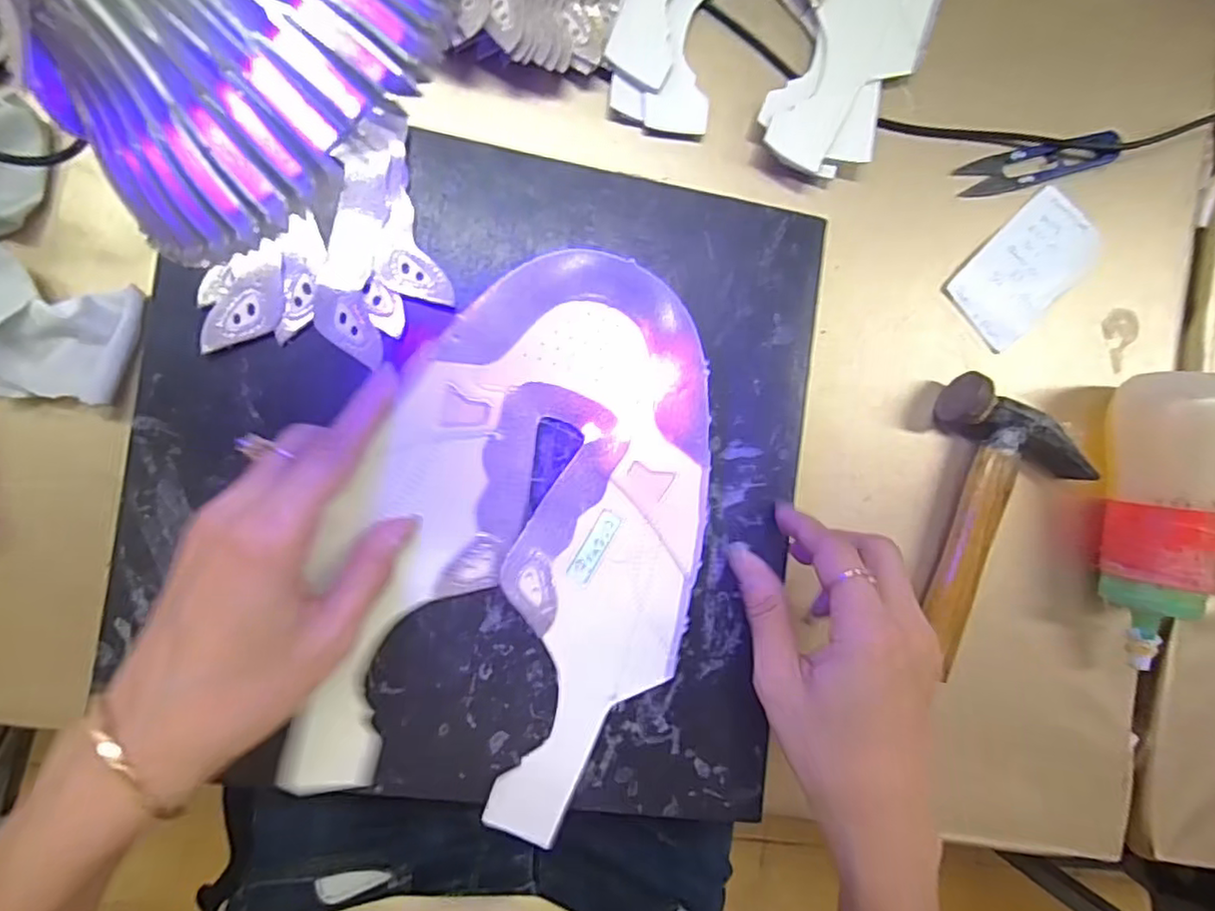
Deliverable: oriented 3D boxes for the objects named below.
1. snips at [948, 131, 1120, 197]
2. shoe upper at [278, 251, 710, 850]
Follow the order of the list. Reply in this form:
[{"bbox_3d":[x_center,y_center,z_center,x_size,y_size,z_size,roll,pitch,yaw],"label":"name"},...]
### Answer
[{"bbox_3d":[0.252,-0.170,0.372,0.099,0.006,0.023,-14,92,-8],"label":"snips"},{"bbox_3d":[-0.031,0.038,0.287,0.156,0.028,0.249,23,86,-7],"label":"shoe upper"}]

